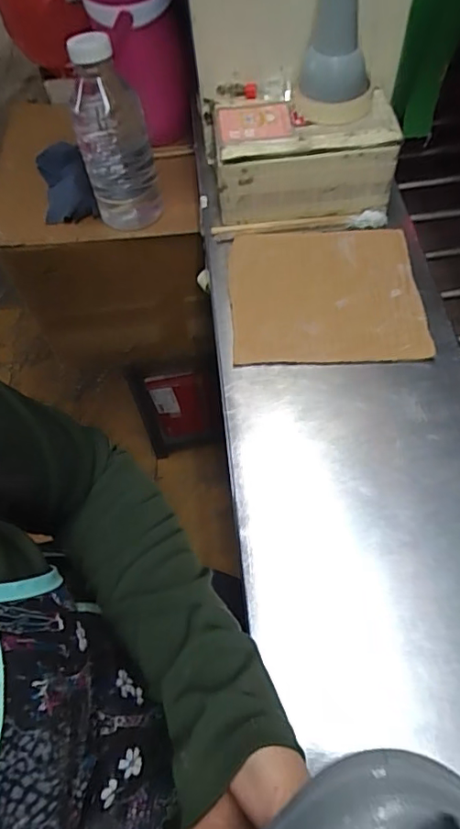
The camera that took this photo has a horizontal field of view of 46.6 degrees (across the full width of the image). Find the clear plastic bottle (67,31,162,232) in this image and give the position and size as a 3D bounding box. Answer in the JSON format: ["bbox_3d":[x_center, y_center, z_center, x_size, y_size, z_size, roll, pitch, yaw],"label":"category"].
[{"bbox_3d":[-0.143,-0.341,0.665,0.090,0.219,0.084,-15,60,-5],"label":"clear plastic bottle"}]

